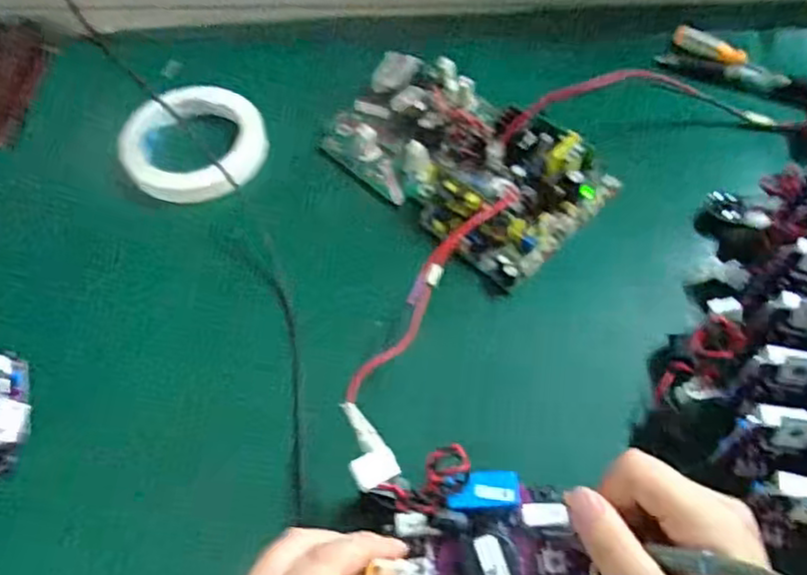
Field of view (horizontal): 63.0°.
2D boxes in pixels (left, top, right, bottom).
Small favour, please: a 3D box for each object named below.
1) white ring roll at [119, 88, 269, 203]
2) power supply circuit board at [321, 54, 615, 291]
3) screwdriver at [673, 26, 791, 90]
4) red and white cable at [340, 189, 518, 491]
[{"bbox_3d":[-0.157,-0.108,0.491,0.102,0.030,0.106,-4,57,1],"label":"white ring roll"},{"bbox_3d":[0.039,-0.098,0.470,0.125,0.033,0.200,-38,63,-20],"label":"power supply circuit board"},{"bbox_3d":[0.260,-0.183,0.527,0.094,0.018,0.015,36,66,23],"label":"screwdriver"},{"bbox_3d":[0.013,0.015,0.375,0.040,0.024,0.209,18,60,14],"label":"red and white cable"}]

